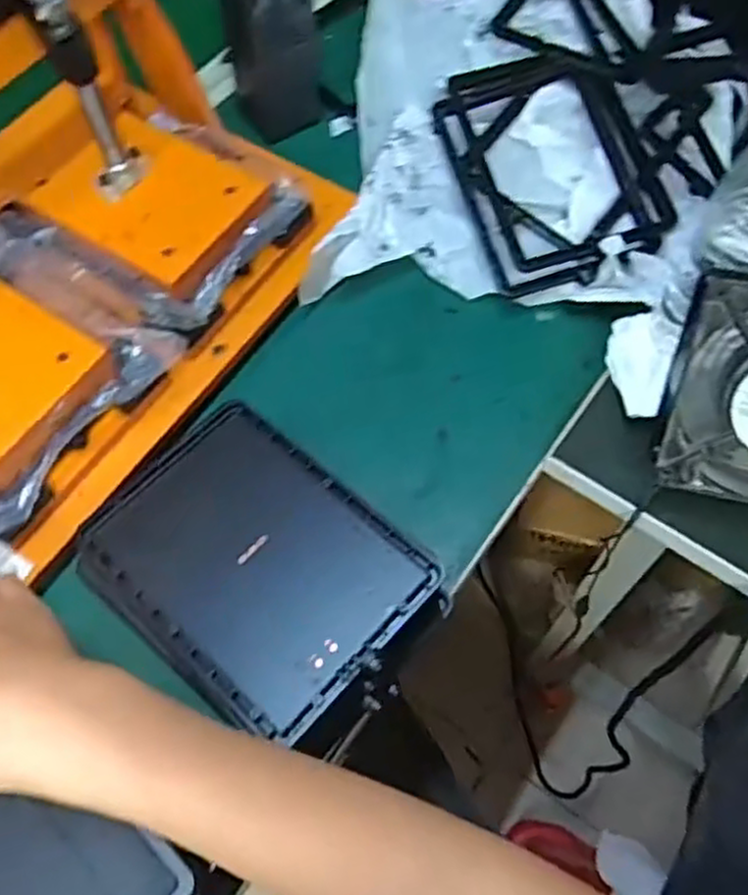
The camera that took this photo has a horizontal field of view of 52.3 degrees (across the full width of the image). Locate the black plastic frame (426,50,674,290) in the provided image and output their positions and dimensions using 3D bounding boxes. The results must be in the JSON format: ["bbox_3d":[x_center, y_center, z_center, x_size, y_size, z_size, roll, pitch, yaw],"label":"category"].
[{"bbox_3d":[0.132,-0.205,0.543,0.139,0.033,0.173,-18,79,-3],"label":"black plastic frame"}]

